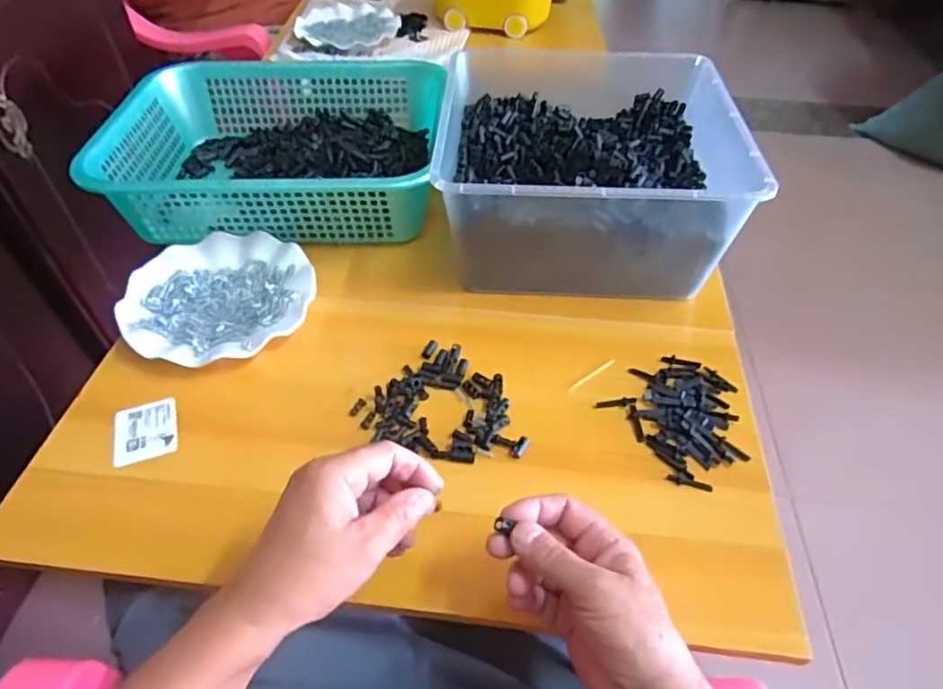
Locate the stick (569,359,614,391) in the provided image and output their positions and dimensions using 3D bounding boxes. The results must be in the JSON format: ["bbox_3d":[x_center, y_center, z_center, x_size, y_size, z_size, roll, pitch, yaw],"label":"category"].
[{"bbox_3d":[0.111,0.028,0.551,0.059,0.004,0.006,-31,54,-25],"label":"stick"}]

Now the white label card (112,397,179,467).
[{"bbox_3d":[-0.280,0.074,0.513,0.050,0.006,0.056,-13,53,-17],"label":"white label card"}]

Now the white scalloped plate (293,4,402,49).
[{"bbox_3d":[-0.225,-0.583,1.097,0.181,0.022,0.181,0,47,0],"label":"white scalloped plate"}]

